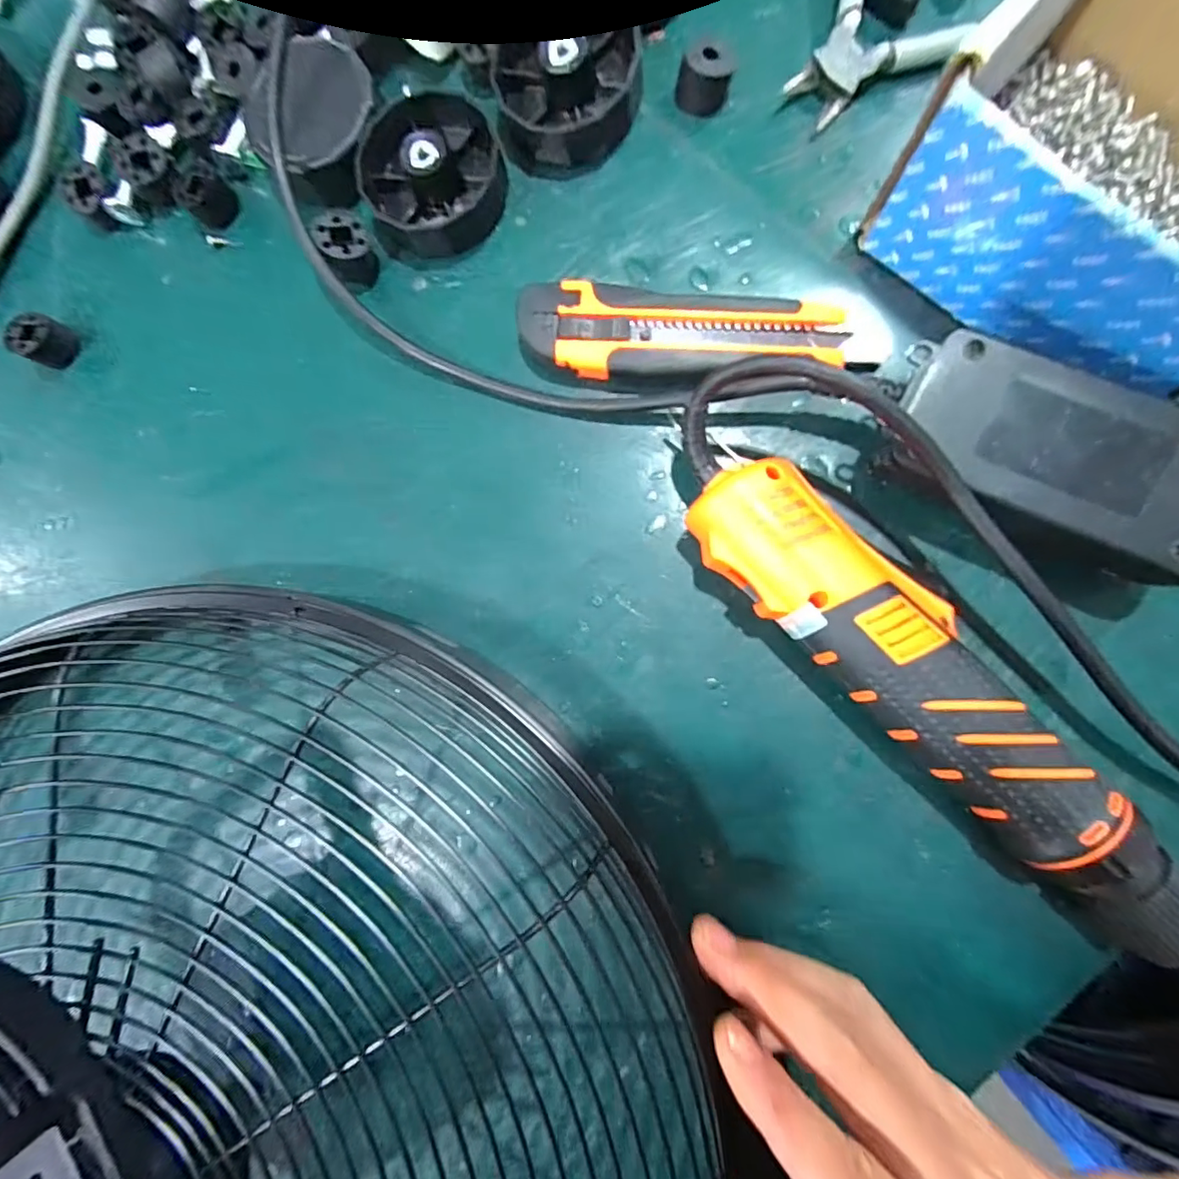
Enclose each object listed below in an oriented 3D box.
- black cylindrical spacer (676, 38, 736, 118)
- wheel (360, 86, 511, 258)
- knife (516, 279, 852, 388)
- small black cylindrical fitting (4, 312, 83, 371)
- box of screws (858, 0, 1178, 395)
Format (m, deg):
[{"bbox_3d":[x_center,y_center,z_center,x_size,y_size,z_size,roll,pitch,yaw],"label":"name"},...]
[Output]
[{"bbox_3d":[0.052,-0.233,0.241,0.024,0.018,0.020,5,86,6],"label":"black cylindrical spacer"},{"bbox_3d":[-0.077,-0.201,0.254,0.068,0.021,0.071,0,86,6],"label":"wheel"},{"bbox_3d":[0.039,-0.116,0.238,0.141,0.018,0.045,7,87,6],"label":"knife"},{"bbox_3d":[-0.287,-0.131,0.277,0.019,0.020,0.024,28,89,7],"label":"small black cylindrical fitting"},{"bbox_3d":[0.199,-0.153,0.190,0.127,0.071,0.116,44,91,7],"label":"box of screws"}]

